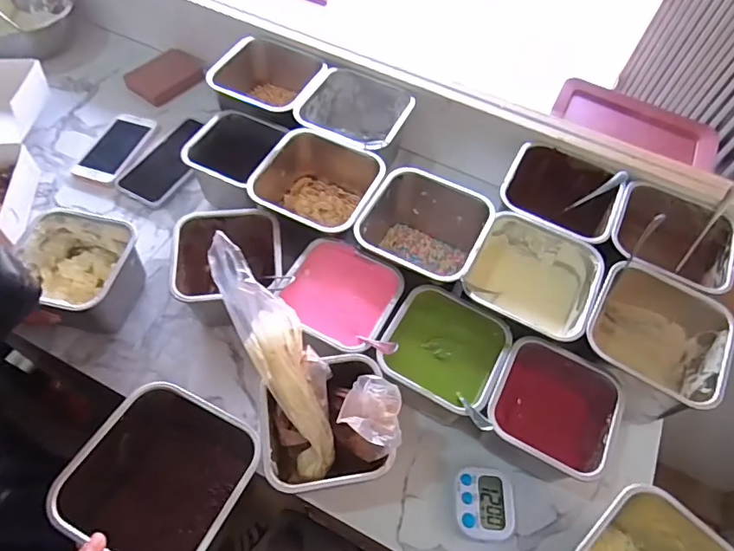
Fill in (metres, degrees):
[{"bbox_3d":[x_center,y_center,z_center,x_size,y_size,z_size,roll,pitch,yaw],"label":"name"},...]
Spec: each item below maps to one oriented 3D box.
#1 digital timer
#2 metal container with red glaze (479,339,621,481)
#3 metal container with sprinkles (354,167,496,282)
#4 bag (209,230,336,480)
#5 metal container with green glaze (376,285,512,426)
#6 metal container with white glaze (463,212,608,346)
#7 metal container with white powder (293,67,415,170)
[{"bbox_3d":[0.120,0.234,0.500,0.061,0.023,0.066,4,59,-1],"label":"digital timer"},{"bbox_3d":[0.185,0.146,0.517,0.115,0.094,0.115,26,61,12],"label":"metal container with red glaze"},{"bbox_3d":[0.067,-0.042,0.607,0.138,0.109,0.130,26,61,12],"label":"metal container with sprinkles"},{"bbox_3d":[-0.083,0.079,0.462,0.056,0.043,0.254,-25,101,-18],"label":"bag"},{"bbox_3d":[0.078,0.090,0.531,0.117,0.076,0.115,26,61,12],"label":"metal container with green glaze"},{"bbox_3d":[0.186,0.019,0.580,0.135,0.101,0.136,26,61,12],"label":"metal container with white glaze"},{"bbox_3d":[-0.019,-0.204,0.702,0.140,0.111,0.144,22,60,9],"label":"metal container with white powder"}]

